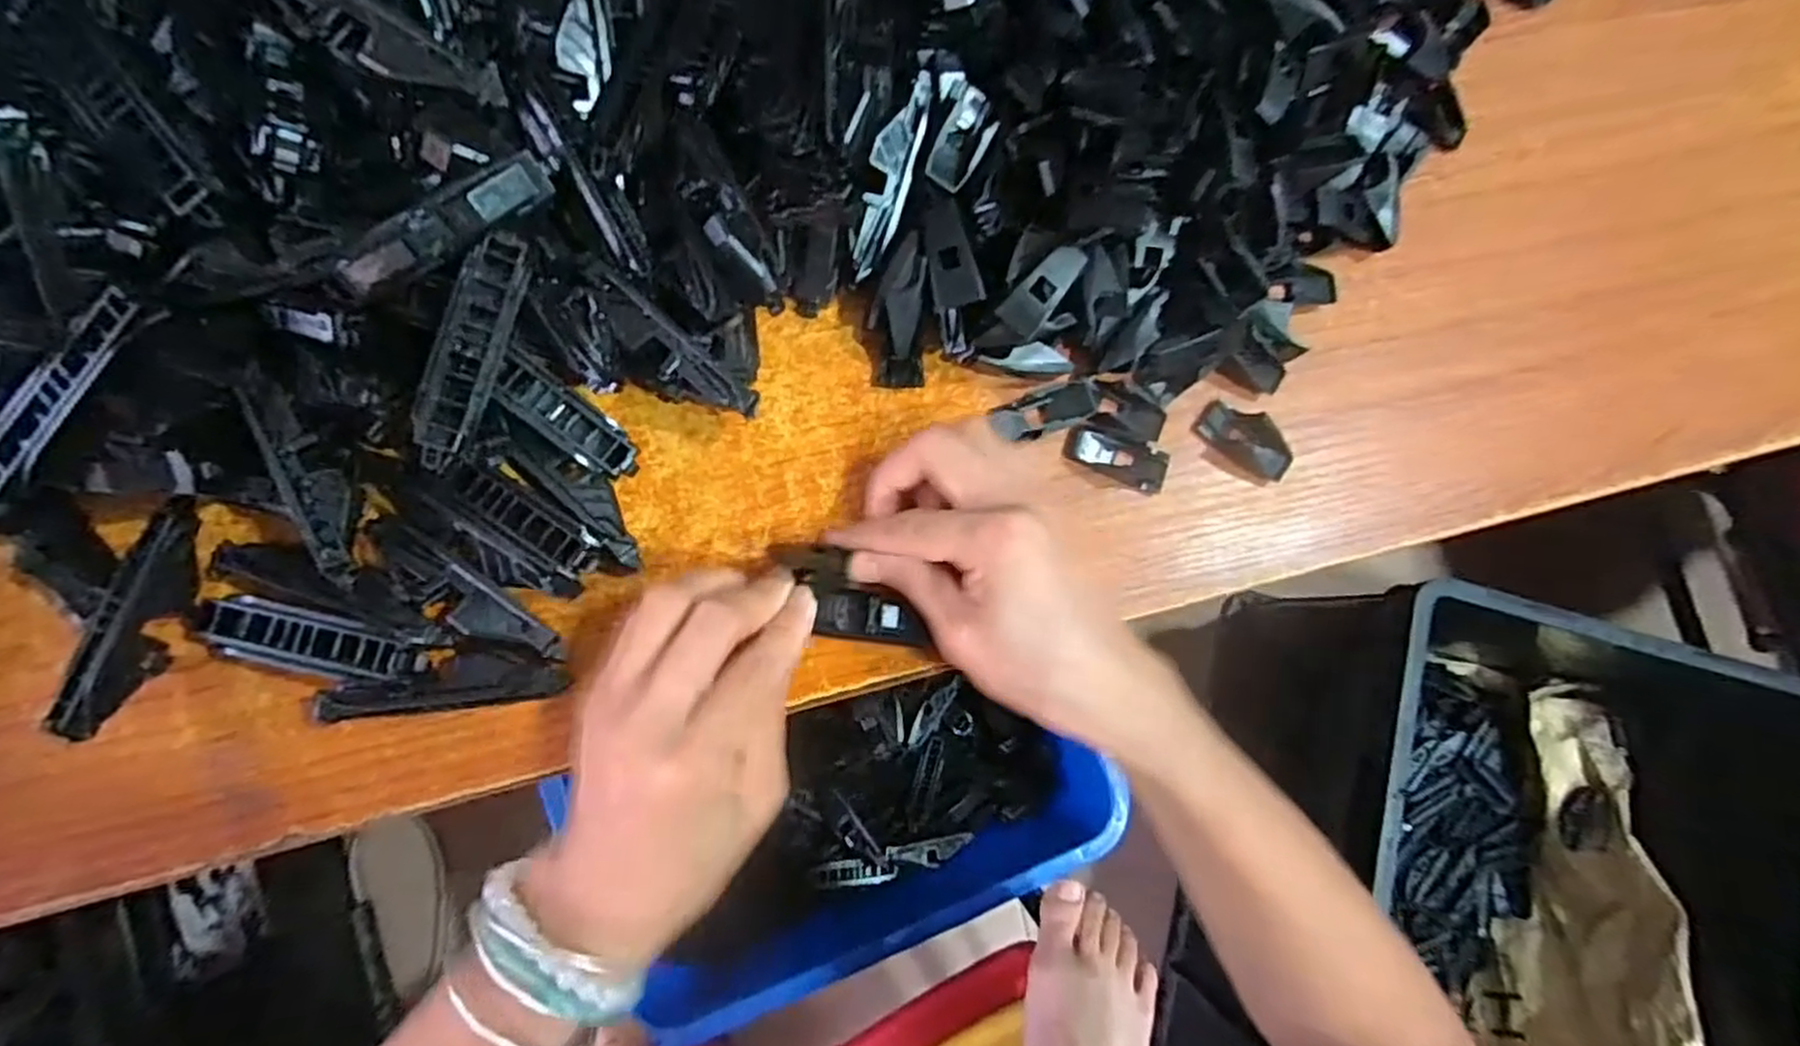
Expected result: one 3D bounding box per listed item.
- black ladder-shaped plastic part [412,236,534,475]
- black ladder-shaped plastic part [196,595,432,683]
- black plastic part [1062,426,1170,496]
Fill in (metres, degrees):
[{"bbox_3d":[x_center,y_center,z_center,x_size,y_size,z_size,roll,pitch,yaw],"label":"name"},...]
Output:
[{"bbox_3d":[-0.144,-0.058,0.258,0.019,0.010,0.079,17,81,-5],"label":"black ladder-shaped plastic part"},{"bbox_3d":[-0.202,0.042,0.265,0.082,0.010,0.021,10,87,5],"label":"black ladder-shaped plastic part"},{"bbox_3d":[0.092,-0.028,0.322,0.044,0.004,0.020,20,81,-5],"label":"black plastic part"}]

